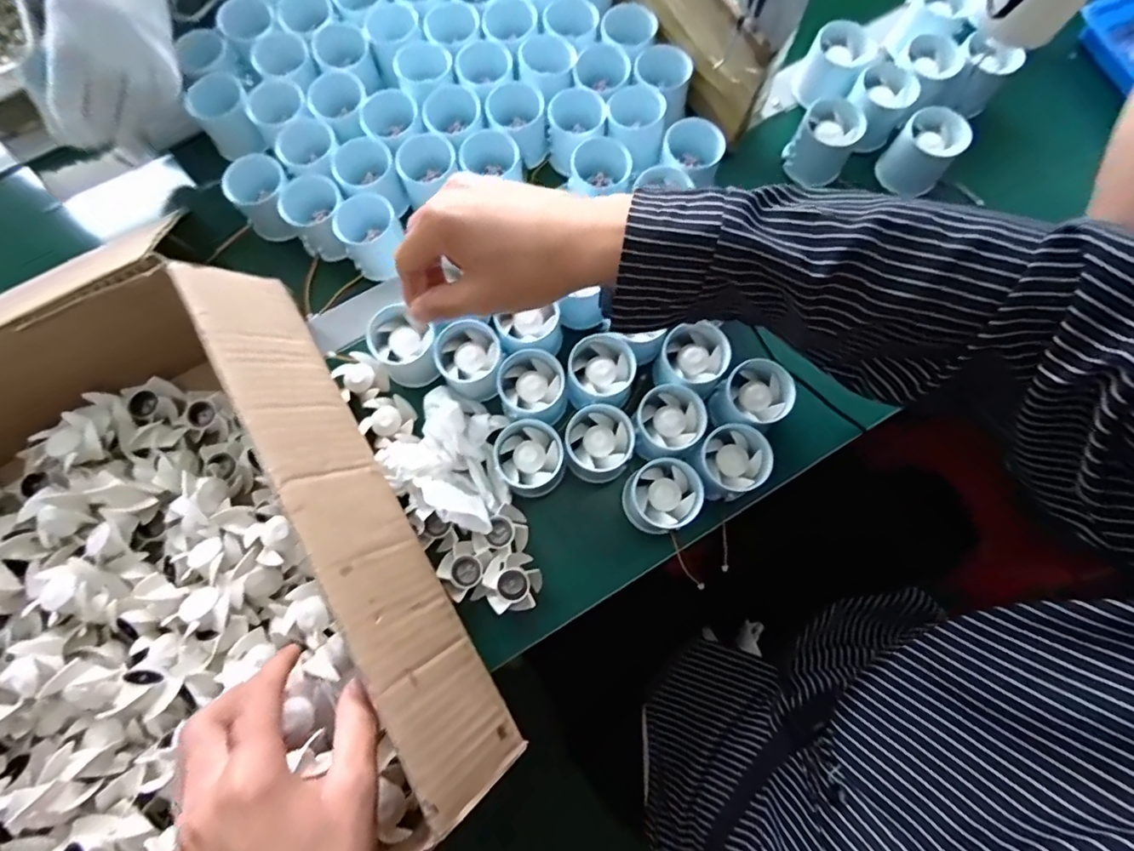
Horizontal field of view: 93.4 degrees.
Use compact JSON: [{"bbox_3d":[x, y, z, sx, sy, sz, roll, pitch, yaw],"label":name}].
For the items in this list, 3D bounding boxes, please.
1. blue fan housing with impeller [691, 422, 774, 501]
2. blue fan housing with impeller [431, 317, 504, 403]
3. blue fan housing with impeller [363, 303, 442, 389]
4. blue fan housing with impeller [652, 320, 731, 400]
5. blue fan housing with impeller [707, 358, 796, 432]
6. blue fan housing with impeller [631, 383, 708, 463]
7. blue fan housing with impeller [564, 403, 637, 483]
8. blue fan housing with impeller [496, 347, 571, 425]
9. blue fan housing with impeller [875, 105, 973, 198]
[{"bbox_3d":[0.125,0.029,0.412,0.051,0.040,0.049,0,75,1],"label":"blue fan housing with impeller"},{"bbox_3d":[-0.078,-0.053,0.435,0.050,0.043,0.052,0,75,1],"label":"blue fan housing with impeller"},{"bbox_3d":[-0.134,-0.066,0.449,0.050,0.051,0.050,0,75,1],"label":"blue fan housing with impeller"},{"bbox_3d":[0.100,-0.049,0.434,0.052,0.049,0.055,34,78,9],"label":"blue fan housing with impeller"},{"bbox_3d":[0.146,-0.020,0.427,0.052,0.044,0.050,0,75,1],"label":"blue fan housing with impeller"},{"bbox_3d":[0.078,0.000,0.425,0.053,0.048,0.049,0,75,1],"label":"blue fan housing with impeller"},{"bbox_3d":[0.024,0.016,0.422,0.053,0.051,0.051,0,75,1],"label":"blue fan housing with impeller"},{"bbox_3d":[-0.026,-0.029,0.429,0.054,0.043,0.051,0,75,1],"label":"blue fan housing with impeller"},{"bbox_3d":[0.320,-0.245,0.483,0.052,0.055,0.047,41,79,11],"label":"blue fan housing with impeller"}]

